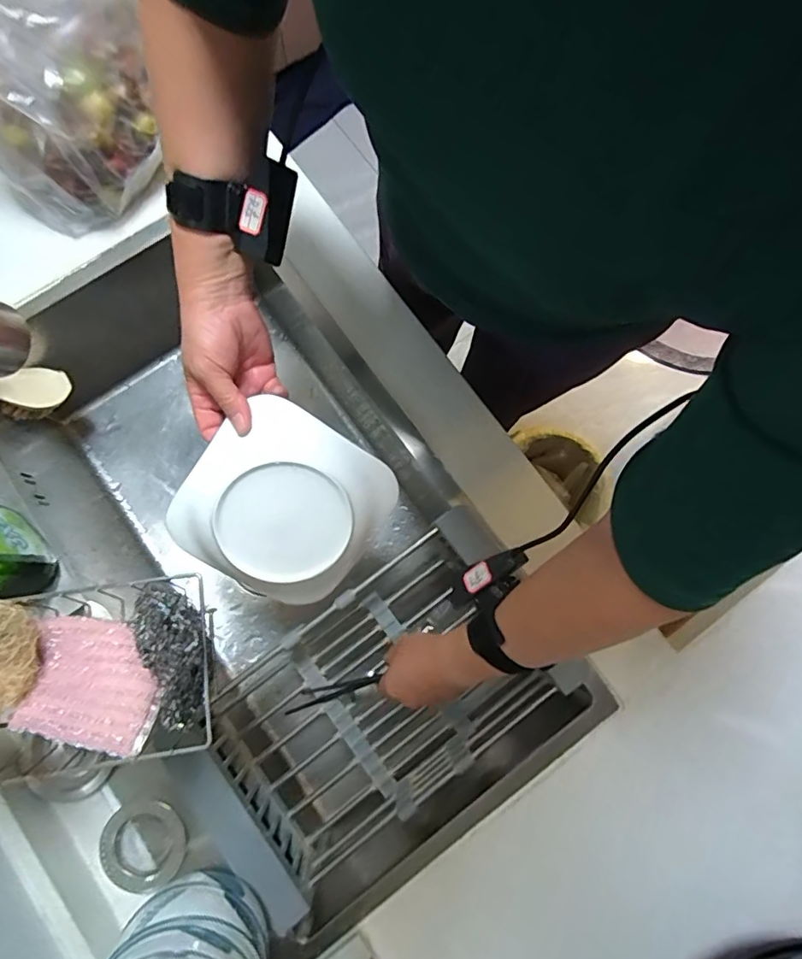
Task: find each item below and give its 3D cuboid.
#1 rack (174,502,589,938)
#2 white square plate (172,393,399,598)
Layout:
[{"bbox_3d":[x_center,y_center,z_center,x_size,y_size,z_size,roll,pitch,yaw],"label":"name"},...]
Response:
[{"bbox_3d":[-0.015,0.233,0.551,0.372,0.091,0.229,-37,83,-7],"label":"rack"},{"bbox_3d":[-0.105,0.026,0.464,0.162,0.028,0.165,35,98,-13],"label":"white square plate"}]

